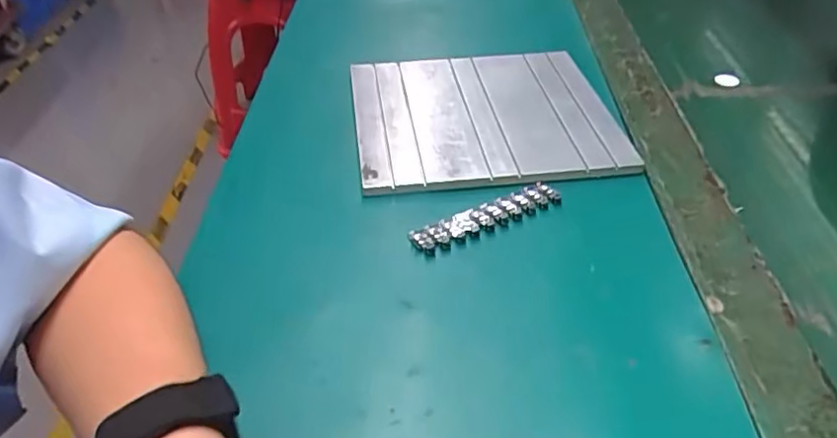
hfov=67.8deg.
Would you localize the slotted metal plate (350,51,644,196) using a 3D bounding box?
[{"bbox_3d":[0.052,-0.088,0.497,0.202,0.016,0.178,-5,41,-5],"label":"slotted metal plate"}]

